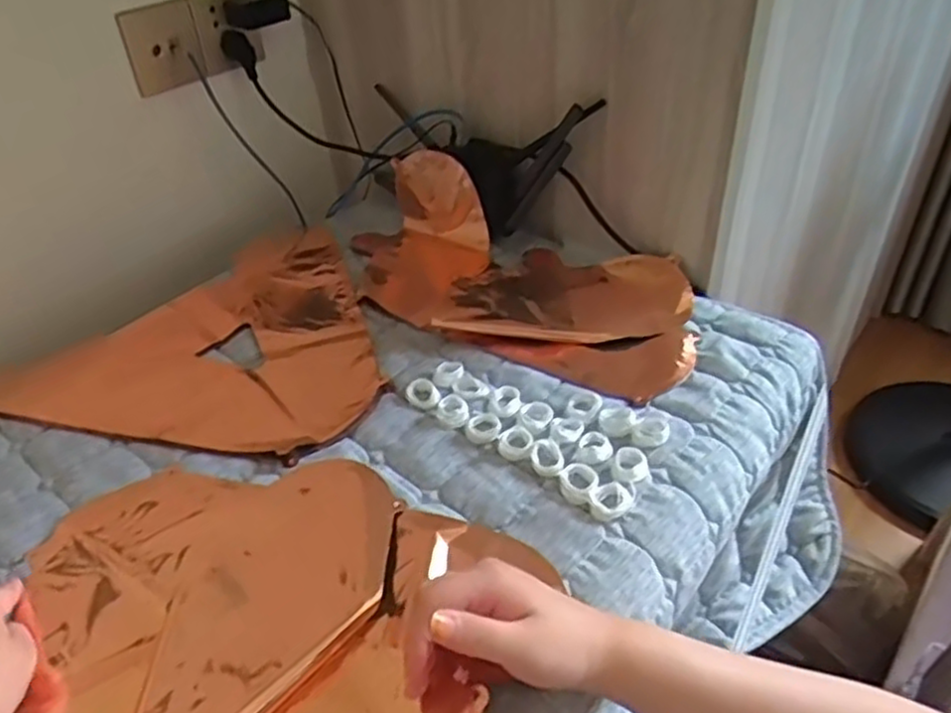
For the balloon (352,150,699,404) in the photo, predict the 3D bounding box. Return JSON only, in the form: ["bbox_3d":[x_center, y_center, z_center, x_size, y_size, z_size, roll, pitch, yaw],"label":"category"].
[{"bbox_3d":[0.033,-0.097,0.732,0.390,0.092,0.180,17,44,24],"label":"balloon"}]

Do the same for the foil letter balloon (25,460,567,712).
[{"bbox_3d":[-0.128,0.170,0.486,0.387,0.032,0.243,19,45,26],"label":"foil letter balloon"}]

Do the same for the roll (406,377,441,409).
[{"bbox_3d":[-0.048,0.033,0.644,0.029,0.009,0.032,-9,39,-6],"label":"roll"}]

